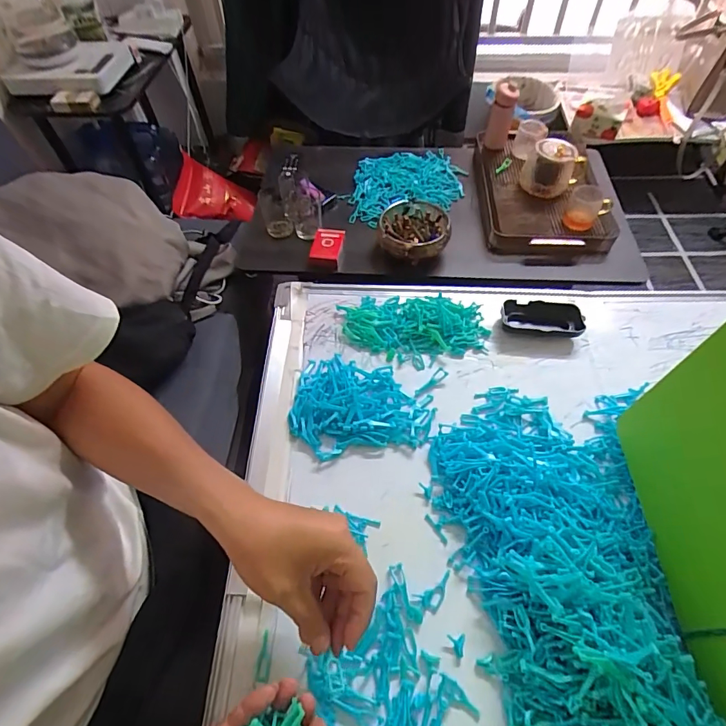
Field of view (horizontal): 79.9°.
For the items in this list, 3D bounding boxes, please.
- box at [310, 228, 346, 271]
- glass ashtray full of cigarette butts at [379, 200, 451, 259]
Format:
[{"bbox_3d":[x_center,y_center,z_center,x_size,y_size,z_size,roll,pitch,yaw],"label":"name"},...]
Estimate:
[{"bbox_3d":[-0.073,-0.231,0.888,0.065,0.031,0.098,2,55,3],"label":"box"},{"bbox_3d":[0.099,-0.260,0.864,0.136,0.061,0.144,2,55,3],"label":"glass ashtray full of cigarette butts"}]

